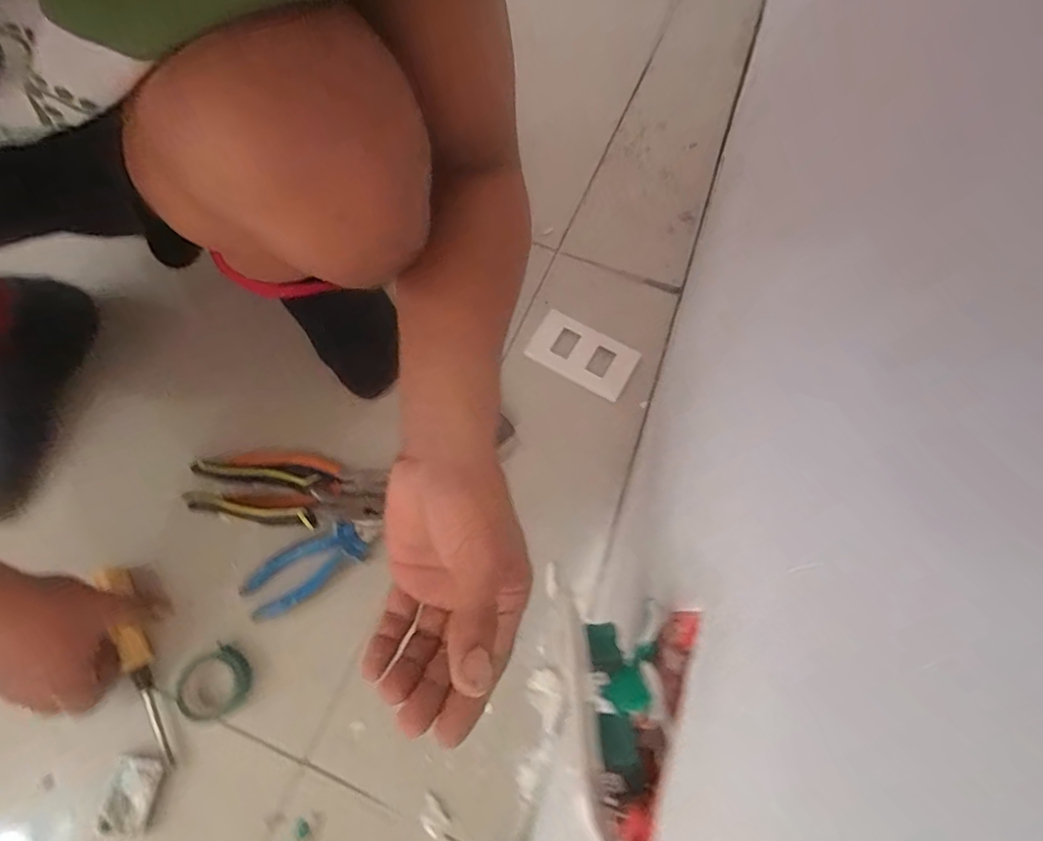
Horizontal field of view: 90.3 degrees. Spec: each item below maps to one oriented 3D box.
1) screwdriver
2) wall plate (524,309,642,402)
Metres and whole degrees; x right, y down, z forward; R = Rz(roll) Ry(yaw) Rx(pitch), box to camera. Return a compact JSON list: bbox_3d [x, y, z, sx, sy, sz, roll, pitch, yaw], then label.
[{"bbox_3d":[-0.345,0.217,0.467,0.020,0.020,0.185,-27,75,-11],"label":"screwdriver"},{"bbox_3d":[0.070,-0.077,0.597,0.119,0.008,0.066,31,72,9],"label":"wall plate"}]

